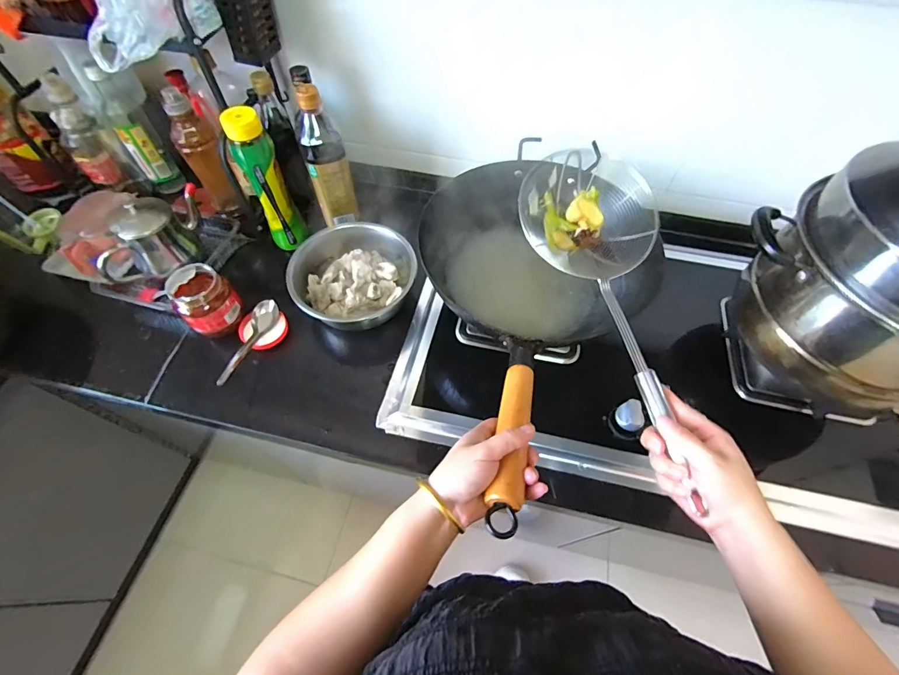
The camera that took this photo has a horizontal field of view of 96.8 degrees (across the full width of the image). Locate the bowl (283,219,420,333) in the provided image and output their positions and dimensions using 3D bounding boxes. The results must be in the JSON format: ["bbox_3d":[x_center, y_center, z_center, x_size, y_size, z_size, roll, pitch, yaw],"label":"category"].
[{"bbox_3d":[-0.170,-0.103,0.674,0.193,0.091,0.186,0,59,-1],"label":"bowl"}]

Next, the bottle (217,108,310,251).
[{"bbox_3d":[-0.305,-0.256,0.678,0.061,0.231,0.063,-22,61,-14],"label":"bottle"}]

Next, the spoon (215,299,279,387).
[{"bbox_3d":[-0.320,0.008,0.630,0.032,0.032,0.157,17,60,9],"label":"spoon"}]

